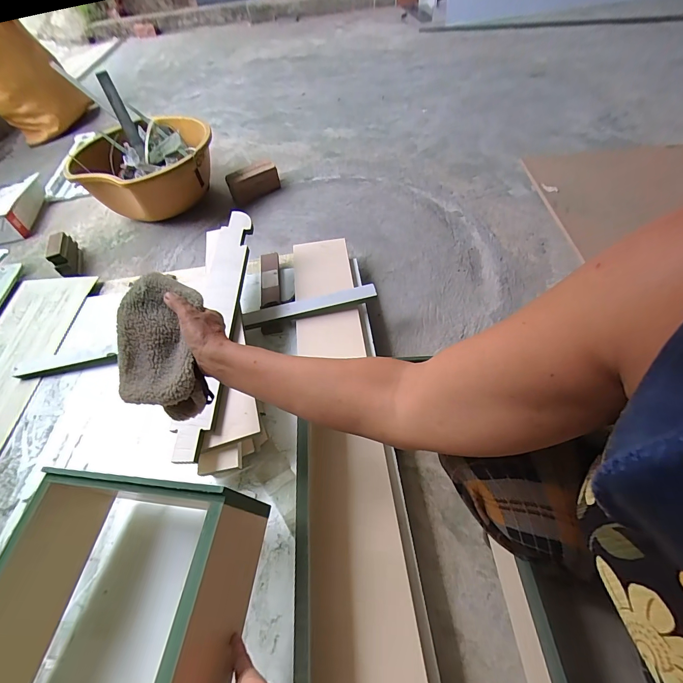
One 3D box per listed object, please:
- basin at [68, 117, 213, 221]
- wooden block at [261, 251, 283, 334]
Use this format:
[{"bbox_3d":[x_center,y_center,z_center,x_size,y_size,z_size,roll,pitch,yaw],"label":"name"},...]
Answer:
[{"bbox_3d":[-0.591,-0.523,1.086,0.393,0.176,0.308,-25,57,-18],"label":"basin"},{"bbox_3d":[-0.165,-0.119,0.823,0.045,0.034,0.244,-9,54,-2],"label":"wooden block"}]

